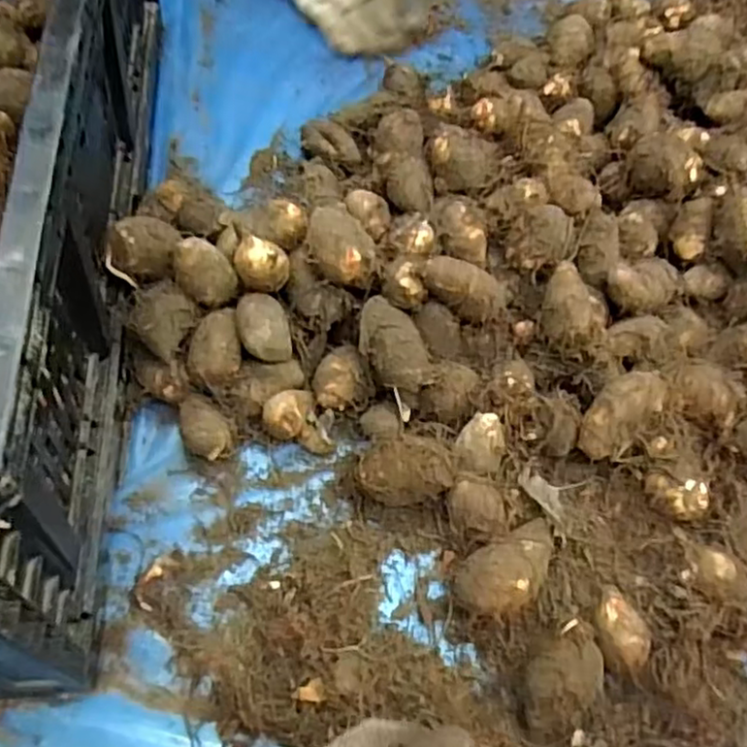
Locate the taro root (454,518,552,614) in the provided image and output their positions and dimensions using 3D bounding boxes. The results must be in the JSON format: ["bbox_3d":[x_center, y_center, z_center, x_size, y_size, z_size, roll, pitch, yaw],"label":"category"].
[{"bbox_3d":[0.083,0.120,0.408,0.070,0.033,0.038,-25,65,-15],"label":"taro root"}]

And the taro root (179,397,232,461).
[{"bbox_3d":[-0.113,0.037,0.452,0.028,0.027,0.043,-30,66,-17],"label":"taro root"}]

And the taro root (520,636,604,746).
[{"bbox_3d":[0.104,0.175,0.378,0.038,0.035,0.055,28,64,13],"label":"taro root"}]

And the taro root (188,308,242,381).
[{"bbox_3d":[-0.105,-0.018,0.459,0.034,0.033,0.049,4,84,4],"label":"taro root"}]

